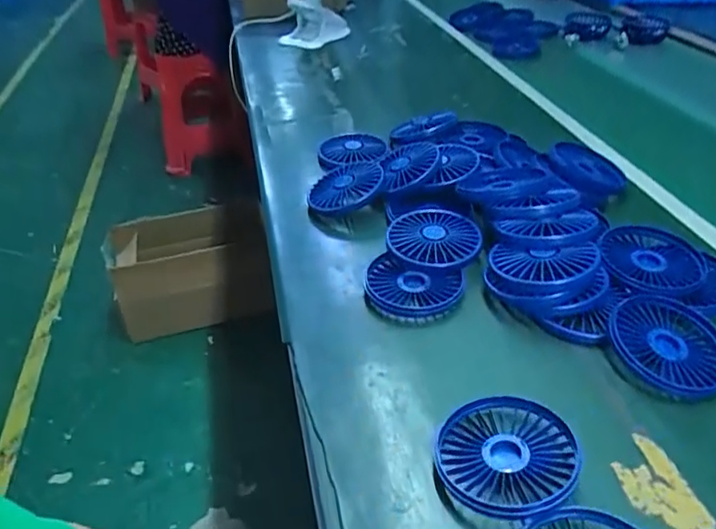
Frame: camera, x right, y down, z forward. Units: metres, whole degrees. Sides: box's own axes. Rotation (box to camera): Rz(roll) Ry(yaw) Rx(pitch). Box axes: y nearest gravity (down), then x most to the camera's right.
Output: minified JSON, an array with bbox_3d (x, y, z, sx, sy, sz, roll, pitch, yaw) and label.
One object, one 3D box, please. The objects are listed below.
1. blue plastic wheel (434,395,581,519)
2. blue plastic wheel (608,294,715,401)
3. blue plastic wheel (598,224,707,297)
[{"bbox_3d":[0.094,0.119,0.353,0.082,0.019,0.082,14,41,19],"label":"blue plastic wheel"},{"bbox_3d":[0.241,0.060,0.423,0.085,0.021,0.085,-1,38,1],"label":"blue plastic wheel"},{"bbox_3d":[0.264,-0.008,0.491,0.083,0.013,0.104,26,46,31],"label":"blue plastic wheel"}]

